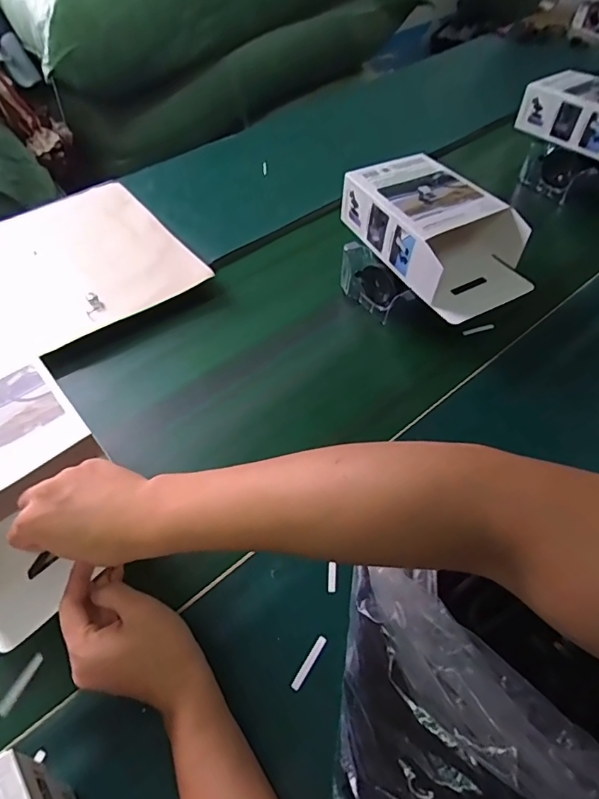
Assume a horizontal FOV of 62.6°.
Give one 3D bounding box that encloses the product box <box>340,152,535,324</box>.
[{"bbox_3d":[0.182,-0.224,0.661,0.145,0.086,0.249,-23,54,-16],"label":"product box"}]

